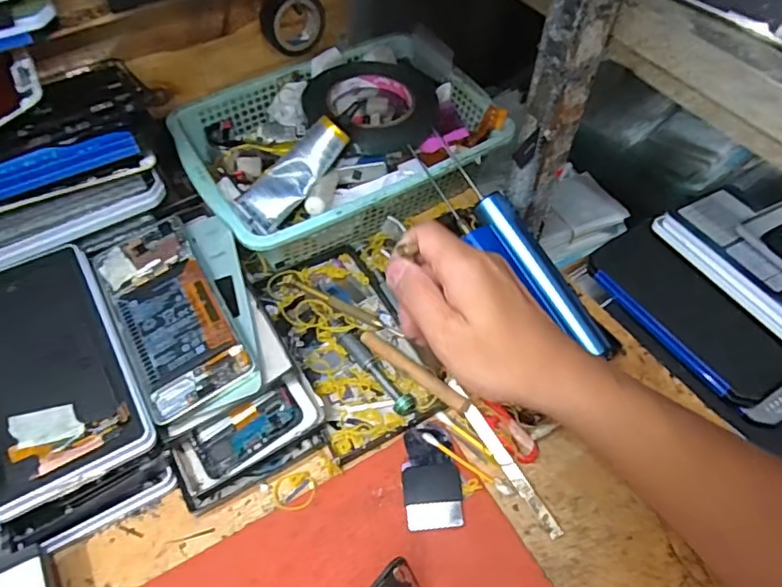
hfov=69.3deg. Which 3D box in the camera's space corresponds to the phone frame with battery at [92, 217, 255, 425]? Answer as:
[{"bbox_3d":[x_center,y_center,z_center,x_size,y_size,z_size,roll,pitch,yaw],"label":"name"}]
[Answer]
[{"bbox_3d":[-0.162,0.009,0.409,0.071,0.010,0.160,-25,59,-17],"label":"phone frame with battery"}]

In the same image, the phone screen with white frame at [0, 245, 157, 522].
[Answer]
[{"bbox_3d":[-0.235,0.046,0.377,0.099,0.012,0.177,-26,59,-18],"label":"phone screen with white frame"}]

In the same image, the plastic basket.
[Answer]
[{"bbox_3d":[-0.048,-0.137,0.521,0.265,0.063,0.191,-28,60,-19],"label":"plastic basket"}]

